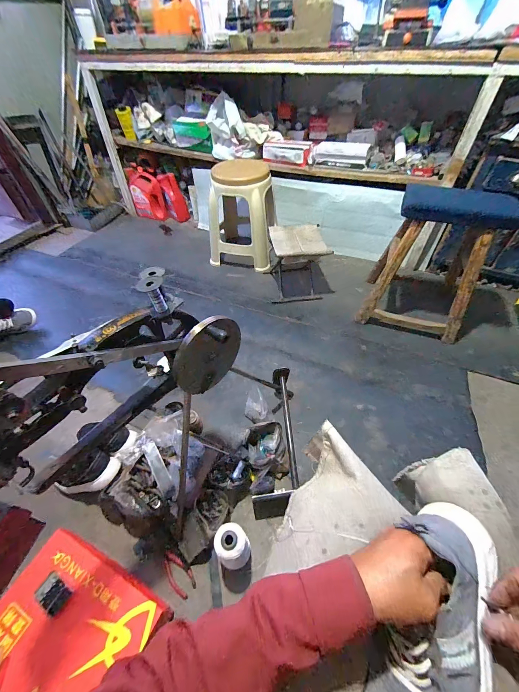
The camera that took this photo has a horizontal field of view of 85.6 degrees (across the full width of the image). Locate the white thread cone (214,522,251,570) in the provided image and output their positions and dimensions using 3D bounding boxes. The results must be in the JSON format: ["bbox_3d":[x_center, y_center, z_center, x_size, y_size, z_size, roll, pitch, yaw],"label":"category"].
[{"bbox_3d":[-0.058,0.448,0.626,0.063,0.152,0.068,-1,50,2],"label":"white thread cone"}]

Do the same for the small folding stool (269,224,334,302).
[{"bbox_3d":[0.175,-0.375,1.288,0.242,0.244,0.247,-4,50,-1],"label":"small folding stool"}]

